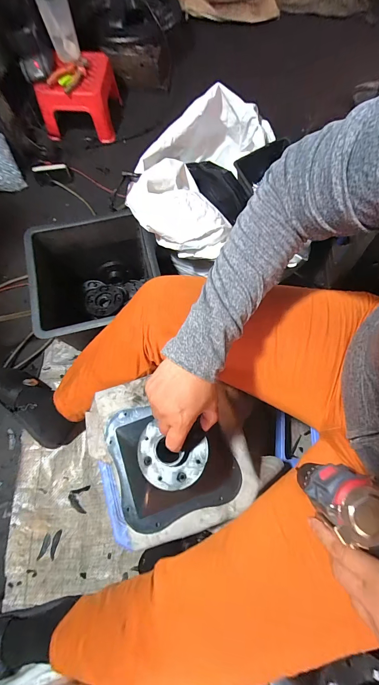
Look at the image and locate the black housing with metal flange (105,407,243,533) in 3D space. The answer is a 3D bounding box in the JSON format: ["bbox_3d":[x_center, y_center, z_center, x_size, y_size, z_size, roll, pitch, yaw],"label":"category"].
[{"bbox_3d":[-0.030,0.166,0.432,0.179,0.099,0.176,-18,71,-9],"label":"black housing with metal flange"}]

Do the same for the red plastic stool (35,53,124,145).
[{"bbox_3d":[-0.379,-0.852,1.018,0.239,0.145,0.236,4,69,-1],"label":"red plastic stool"}]

